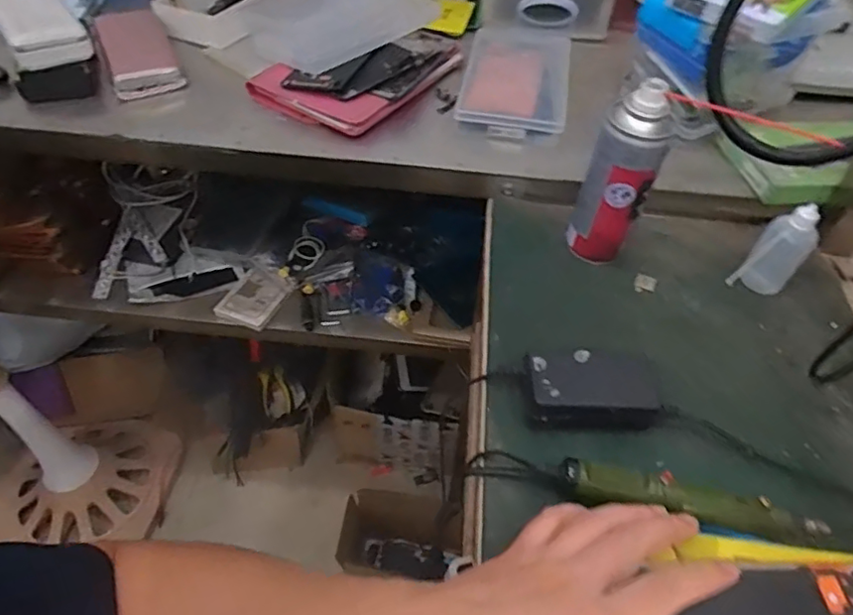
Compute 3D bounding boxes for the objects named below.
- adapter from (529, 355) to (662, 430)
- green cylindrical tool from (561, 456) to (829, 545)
[{"bbox_3d":[0.117,0.054,0.412,0.092,0.024,0.049,-1,49,-4],"label":"adapter"},{"bbox_3d":[0.162,0.121,0.362,0.158,0.021,0.020,10,49,6],"label":"green cylindrical tool"}]

